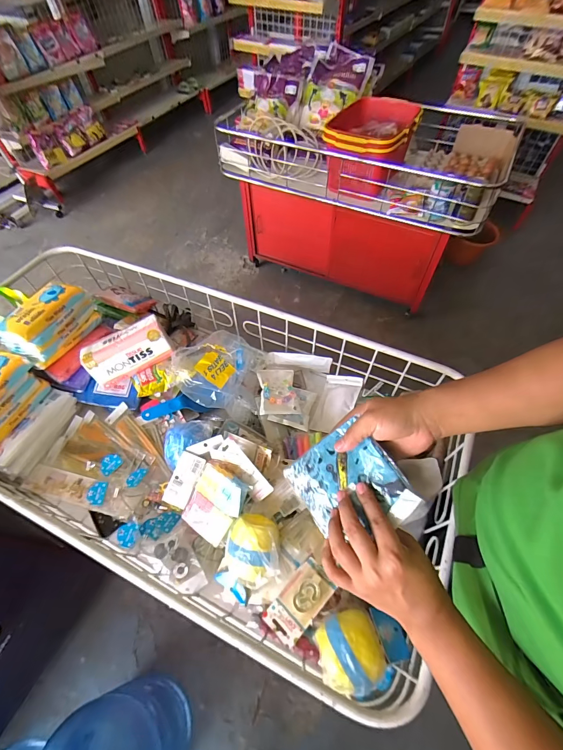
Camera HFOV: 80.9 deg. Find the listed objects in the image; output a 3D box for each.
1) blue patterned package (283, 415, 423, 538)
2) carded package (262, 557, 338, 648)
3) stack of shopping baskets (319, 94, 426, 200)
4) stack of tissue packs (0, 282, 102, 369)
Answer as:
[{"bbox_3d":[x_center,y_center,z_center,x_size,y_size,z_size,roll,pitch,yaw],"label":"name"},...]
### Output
[{"bbox_3d":[0.079,0.138,0.409,0.125,0.014,0.128,-43,62,13],"label":"blue patterned package"},{"bbox_3d":[0.034,0.414,0.604,0.070,0.012,0.133,38,83,25],"label":"carded package"},{"bbox_3d":[0.374,-0.970,1.382,0.319,0.196,0.475,19,59,13],"label":"stack of shopping baskets"},{"bbox_3d":[-0.569,-0.134,0.811,0.123,0.099,0.206,24,61,16],"label":"stack of tissue packs"}]

